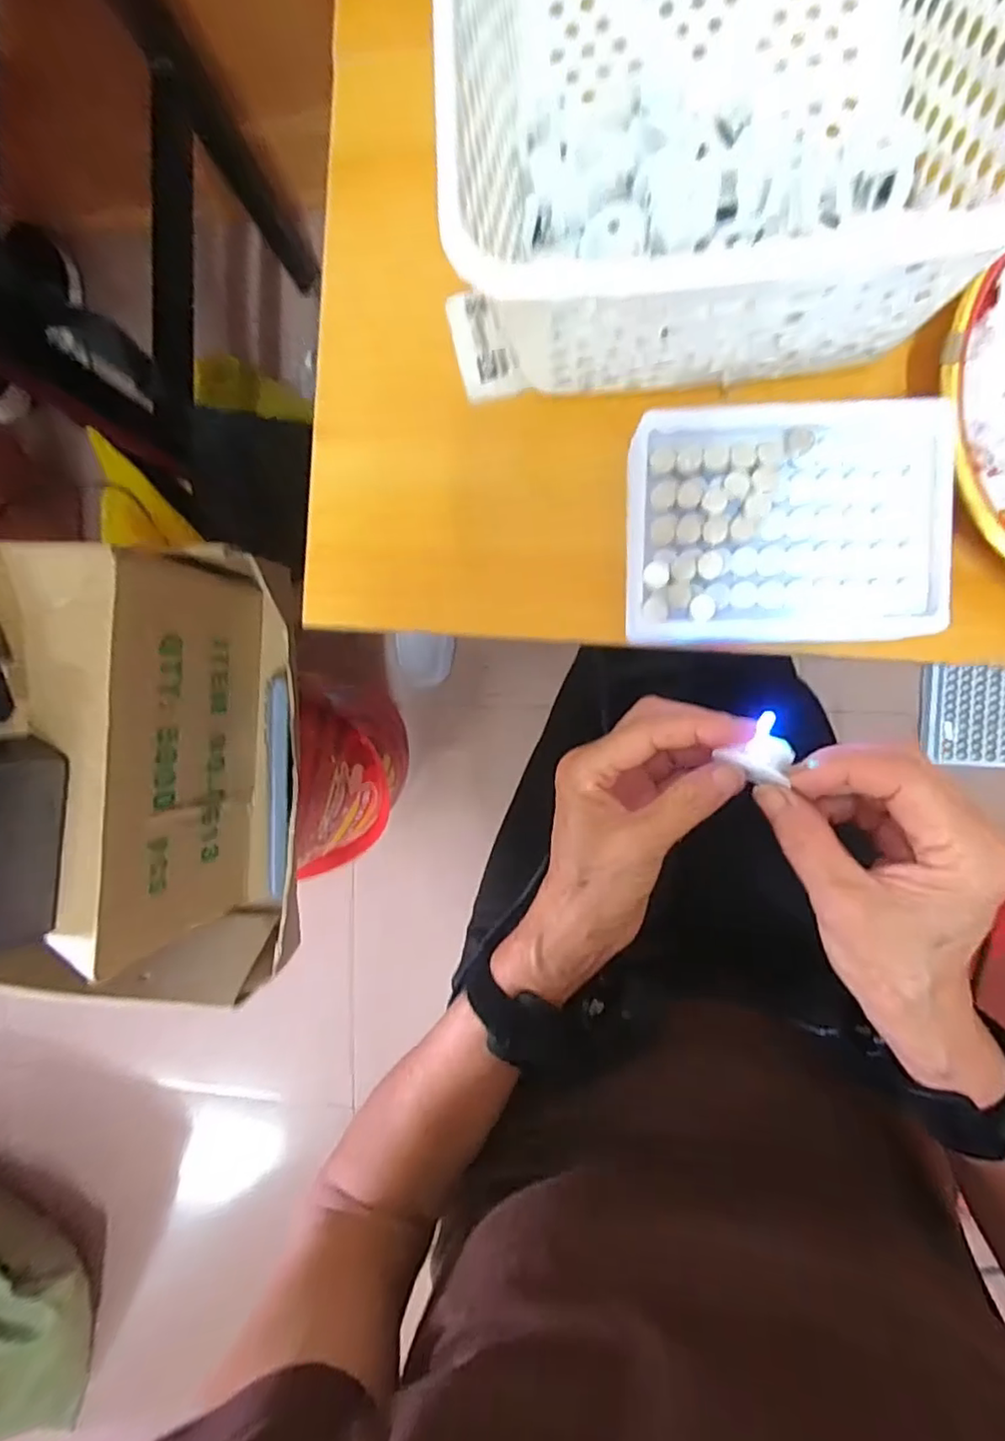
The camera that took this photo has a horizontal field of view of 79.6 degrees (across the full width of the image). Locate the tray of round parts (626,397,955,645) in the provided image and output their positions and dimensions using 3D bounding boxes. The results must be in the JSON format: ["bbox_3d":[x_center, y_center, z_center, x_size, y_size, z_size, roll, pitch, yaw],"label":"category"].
[{"bbox_3d":[0.126,-0.087,0.276,0.133,0.036,0.100,0,93,8],"label":"tray of round parts"}]

